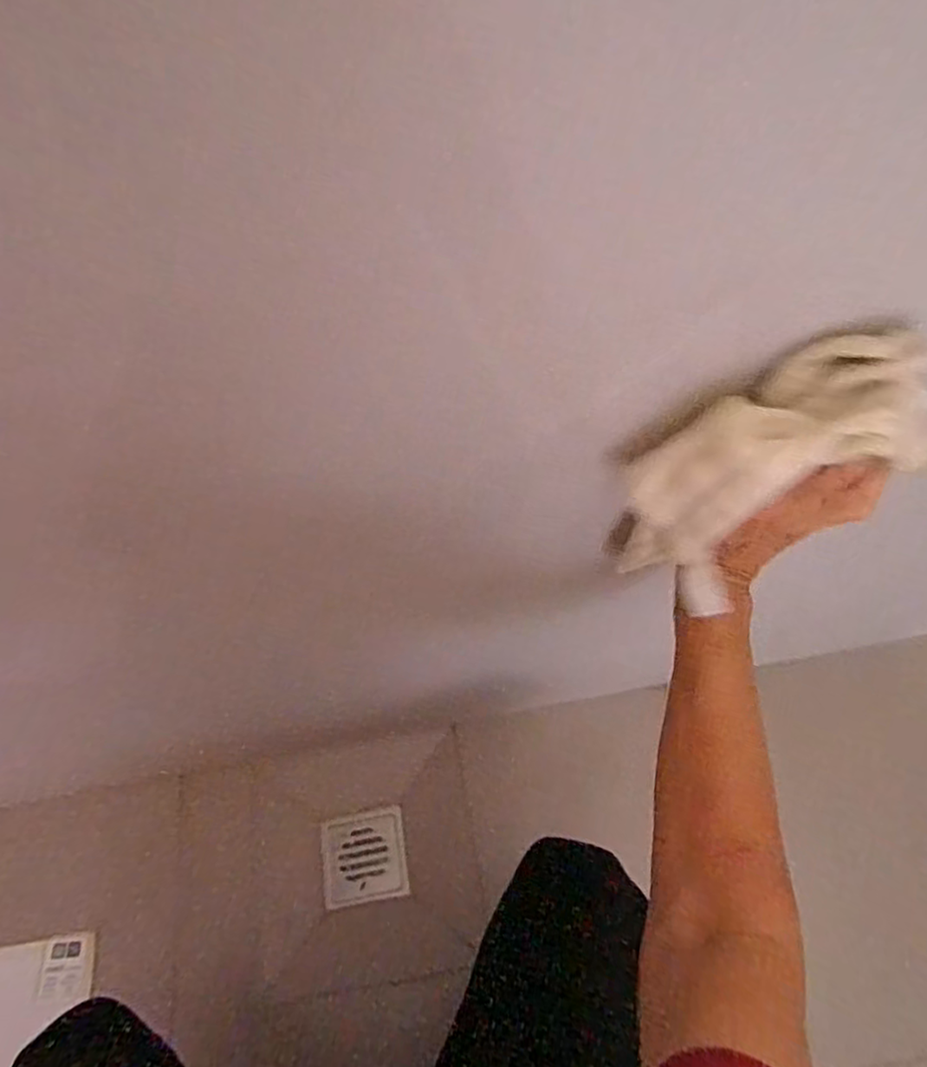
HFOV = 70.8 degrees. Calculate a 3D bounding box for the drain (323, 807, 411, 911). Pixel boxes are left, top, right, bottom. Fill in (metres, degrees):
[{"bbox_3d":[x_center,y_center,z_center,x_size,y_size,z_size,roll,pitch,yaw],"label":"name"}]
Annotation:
[{"bbox_3d":[-0.112,0.371,0.747,0.093,0.008,0.091,-10,61,-2],"label":"drain"}]

